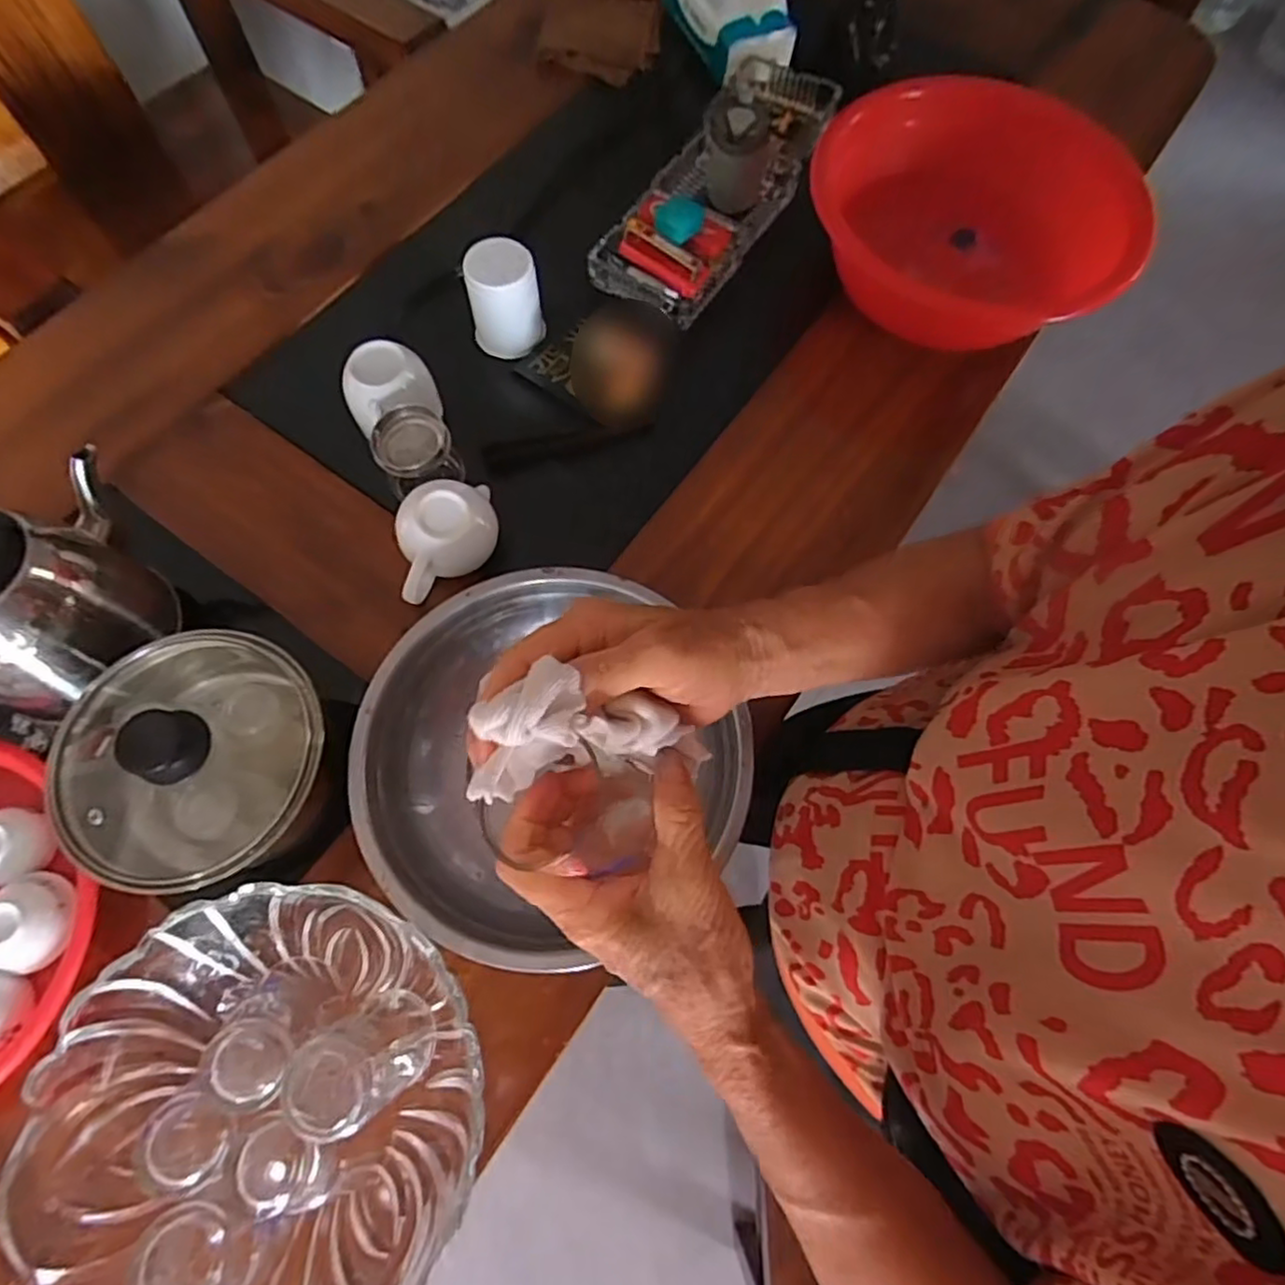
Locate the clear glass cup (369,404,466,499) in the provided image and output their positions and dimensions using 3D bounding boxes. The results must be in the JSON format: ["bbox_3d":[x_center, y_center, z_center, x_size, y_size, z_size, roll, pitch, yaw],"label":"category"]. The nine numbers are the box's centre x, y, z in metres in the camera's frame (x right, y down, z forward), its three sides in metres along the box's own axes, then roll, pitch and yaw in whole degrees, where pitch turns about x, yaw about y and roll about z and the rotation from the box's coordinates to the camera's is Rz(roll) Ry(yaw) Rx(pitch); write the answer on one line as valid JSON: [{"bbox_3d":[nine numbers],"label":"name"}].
[{"bbox_3d":[-0.189,-0.156,0.572,0.064,0.060,0.057,-27,71,-10],"label":"clear glass cup"}]

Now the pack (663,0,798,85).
[{"bbox_3d":[0.100,-0.747,0.776,0.101,0.088,0.172,-24,71,-8],"label":"pack"}]

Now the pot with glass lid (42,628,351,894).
[{"bbox_3d":[-0.292,0.076,0.447,0.135,0.114,0.164,-4,70,-4],"label":"pot with glass lid"}]

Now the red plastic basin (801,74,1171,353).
[{"bbox_3d":[0.320,-0.426,0.666,0.286,0.101,0.291,0,69,0],"label":"red plastic basin"}]

